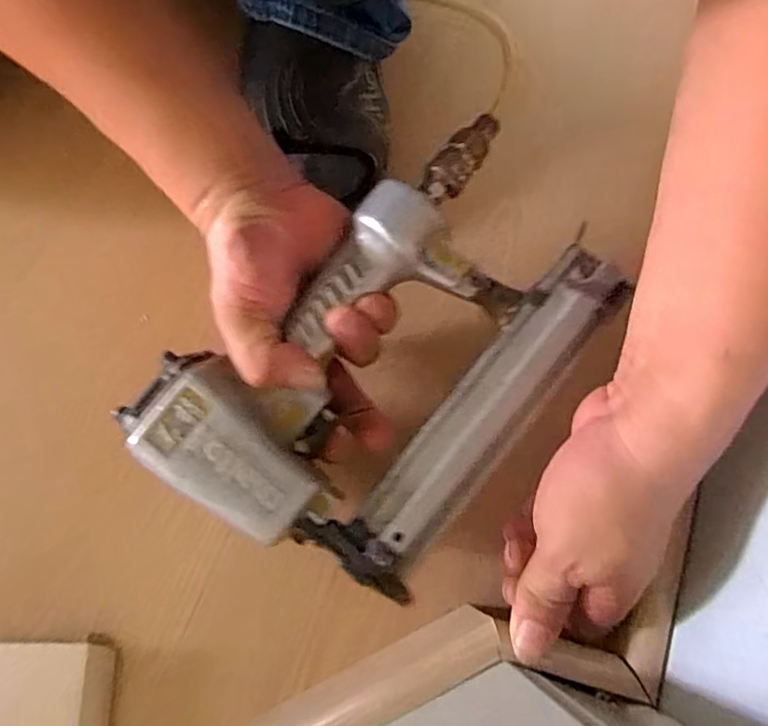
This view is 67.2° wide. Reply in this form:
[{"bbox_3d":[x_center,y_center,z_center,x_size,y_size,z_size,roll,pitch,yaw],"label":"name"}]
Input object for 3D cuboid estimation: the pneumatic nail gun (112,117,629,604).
[{"bbox_3d":[0.002,-0.013,0.300,0.162,0.049,0.237,35,73,11],"label":"pneumatic nail gun"}]

